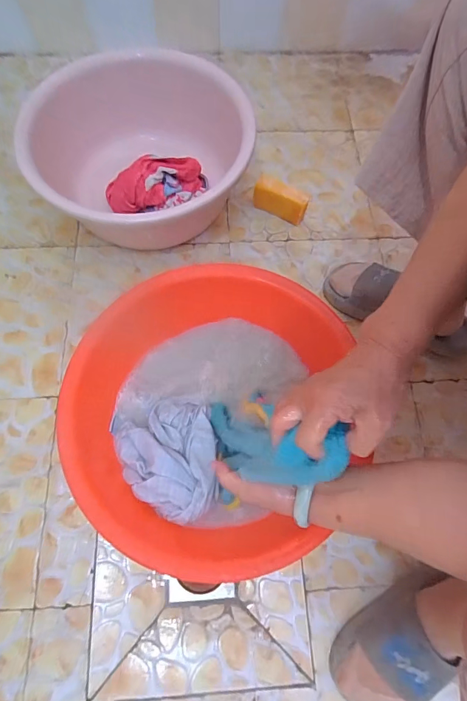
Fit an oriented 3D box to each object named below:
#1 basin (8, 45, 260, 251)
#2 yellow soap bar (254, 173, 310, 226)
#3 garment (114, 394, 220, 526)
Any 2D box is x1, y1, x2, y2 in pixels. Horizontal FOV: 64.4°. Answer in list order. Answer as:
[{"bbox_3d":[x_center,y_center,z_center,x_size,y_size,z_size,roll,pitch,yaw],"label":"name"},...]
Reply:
[{"bbox_3d":[-0.173,-0.349,0.710,0.363,0.199,0.335,1,70,-2],"label":"basin"},{"bbox_3d":[0.094,-0.297,0.732,0.107,0.070,0.043,24,71,7],"label":"yellow soap bar"},{"bbox_3d":[-0.089,0.153,0.535,0.138,0.063,0.172,-23,72,-10],"label":"garment"}]

